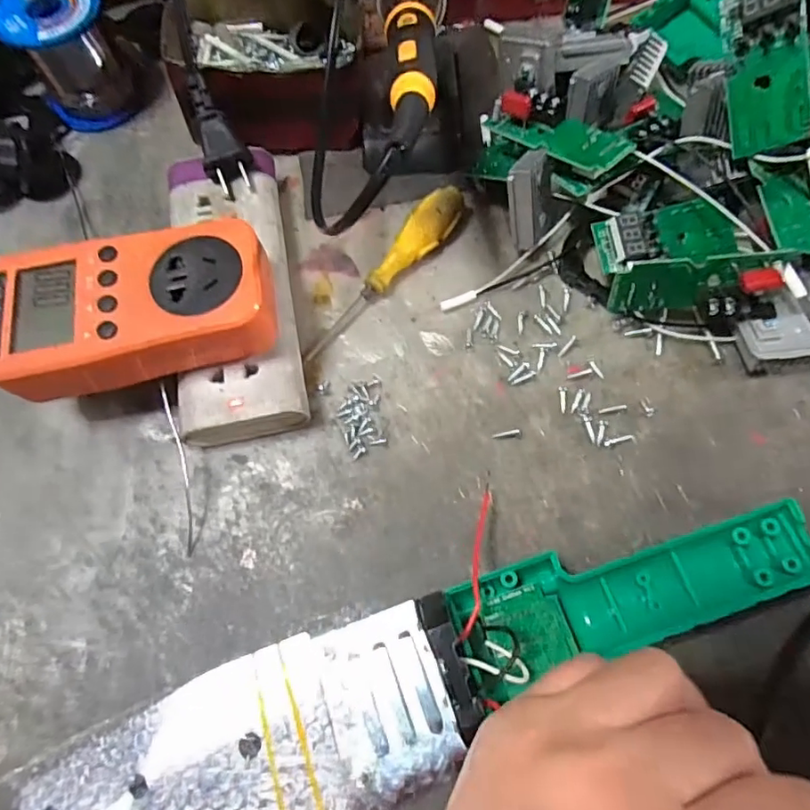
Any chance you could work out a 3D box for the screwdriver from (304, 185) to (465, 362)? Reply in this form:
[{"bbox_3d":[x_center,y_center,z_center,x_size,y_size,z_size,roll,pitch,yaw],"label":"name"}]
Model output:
[{"bbox_3d":[-0.009,-0.074,0.309,0.021,0.020,0.127,35,74,14],"label":"screwdriver"}]

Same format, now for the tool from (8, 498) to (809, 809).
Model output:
[{"bbox_3d":[0.008,0.109,0.213,0.329,0.034,0.063,-20,70,-4],"label":"tool"}]

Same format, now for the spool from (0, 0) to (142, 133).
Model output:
[{"bbox_3d":[-0.212,-0.225,0.350,0.059,0.063,0.059,-1,69,2],"label":"spool"}]

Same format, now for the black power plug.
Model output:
[{"bbox_3d":[-0.105,-0.151,0.306,0.025,0.019,0.064,-20,92,-5],"label":"black power plug"}]

